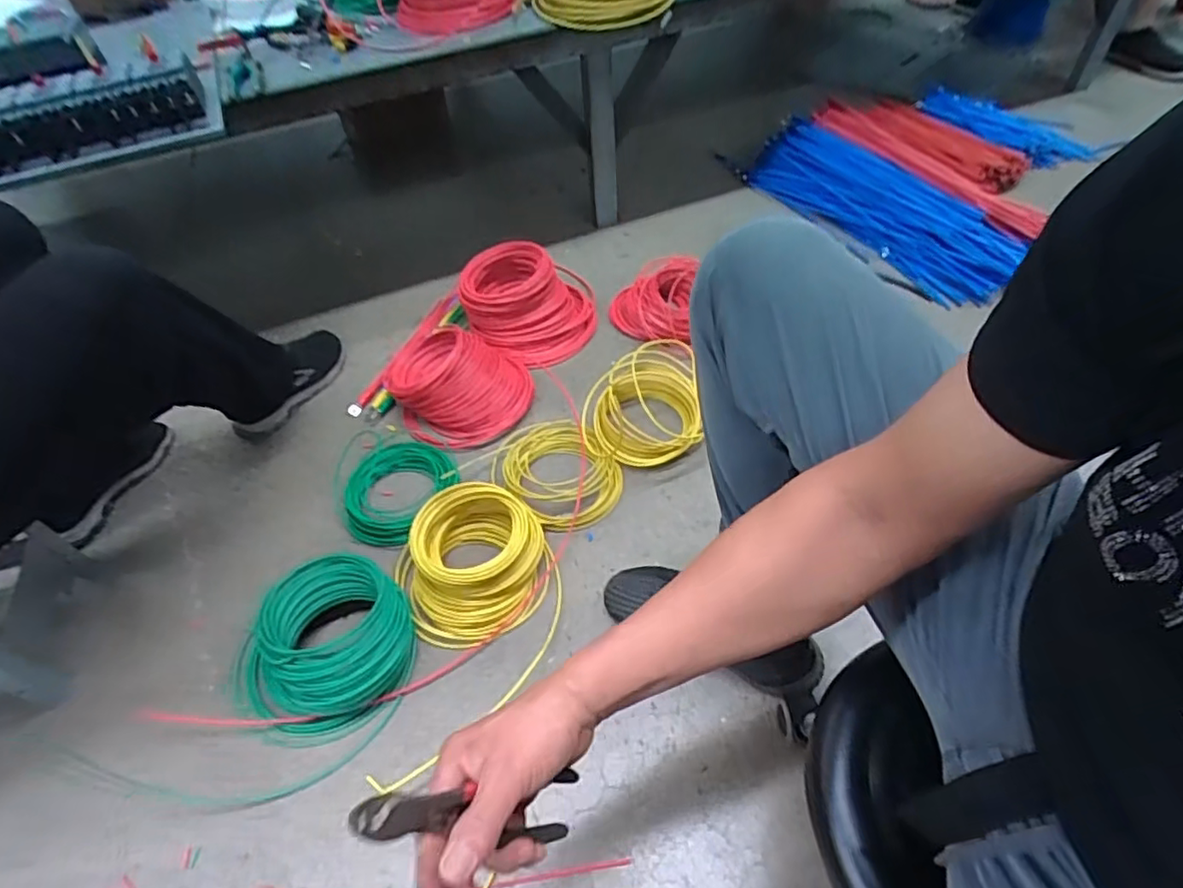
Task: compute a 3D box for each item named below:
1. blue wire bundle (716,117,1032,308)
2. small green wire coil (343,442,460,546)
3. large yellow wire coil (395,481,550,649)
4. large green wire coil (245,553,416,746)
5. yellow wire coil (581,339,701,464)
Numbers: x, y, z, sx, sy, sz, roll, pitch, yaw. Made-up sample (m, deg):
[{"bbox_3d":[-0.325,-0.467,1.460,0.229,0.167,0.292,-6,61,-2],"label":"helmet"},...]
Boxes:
[{"bbox_3d":[0.636,-0.565,1.460,0.267,0.104,0.755,-22,52,-13],"label":"blue wire bundle"},{"bbox_3d":[-0.307,0.068,1.002,0.179,0.047,0.177,-3,50,3],"label":"small green wire coil"},{"bbox_3d":[-0.166,0.156,0.879,0.207,0.081,0.197,-3,50,3],"label":"large yellow wire coil"},{"bbox_3d":[-0.339,0.258,0.817,0.208,0.105,0.219,-3,50,2],"label":"large green wire coil"},{"bbox_3d":[0.083,-0.065,1.026,0.179,0.124,0.181,-3,50,3],"label":"yellow wire coil"}]

